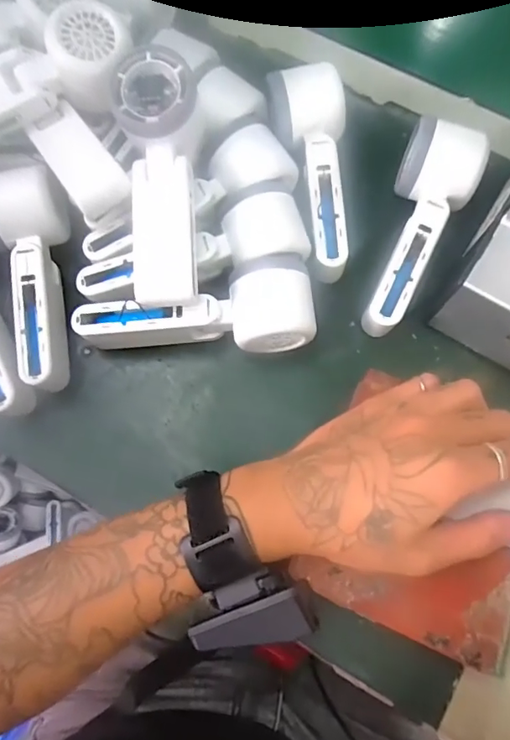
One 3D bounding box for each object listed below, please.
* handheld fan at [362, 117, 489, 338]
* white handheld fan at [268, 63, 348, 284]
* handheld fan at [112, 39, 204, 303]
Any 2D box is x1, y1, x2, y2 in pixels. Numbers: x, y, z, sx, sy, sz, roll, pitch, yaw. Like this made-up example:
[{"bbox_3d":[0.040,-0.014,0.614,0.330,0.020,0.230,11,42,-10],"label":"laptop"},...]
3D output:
[{"bbox_3d":[0.114,-0.103,0.366,0.058,0.047,0.157,26,77,7],"label":"handheld fan"},{"bbox_3d":[0.044,-0.147,0.381,0.058,0.047,0.156,-3,75,0],"label":"white handheld fan"},{"bbox_3d":[-0.064,-0.128,0.352,0.053,0.049,0.167,-2,92,0],"label":"handheld fan"}]

